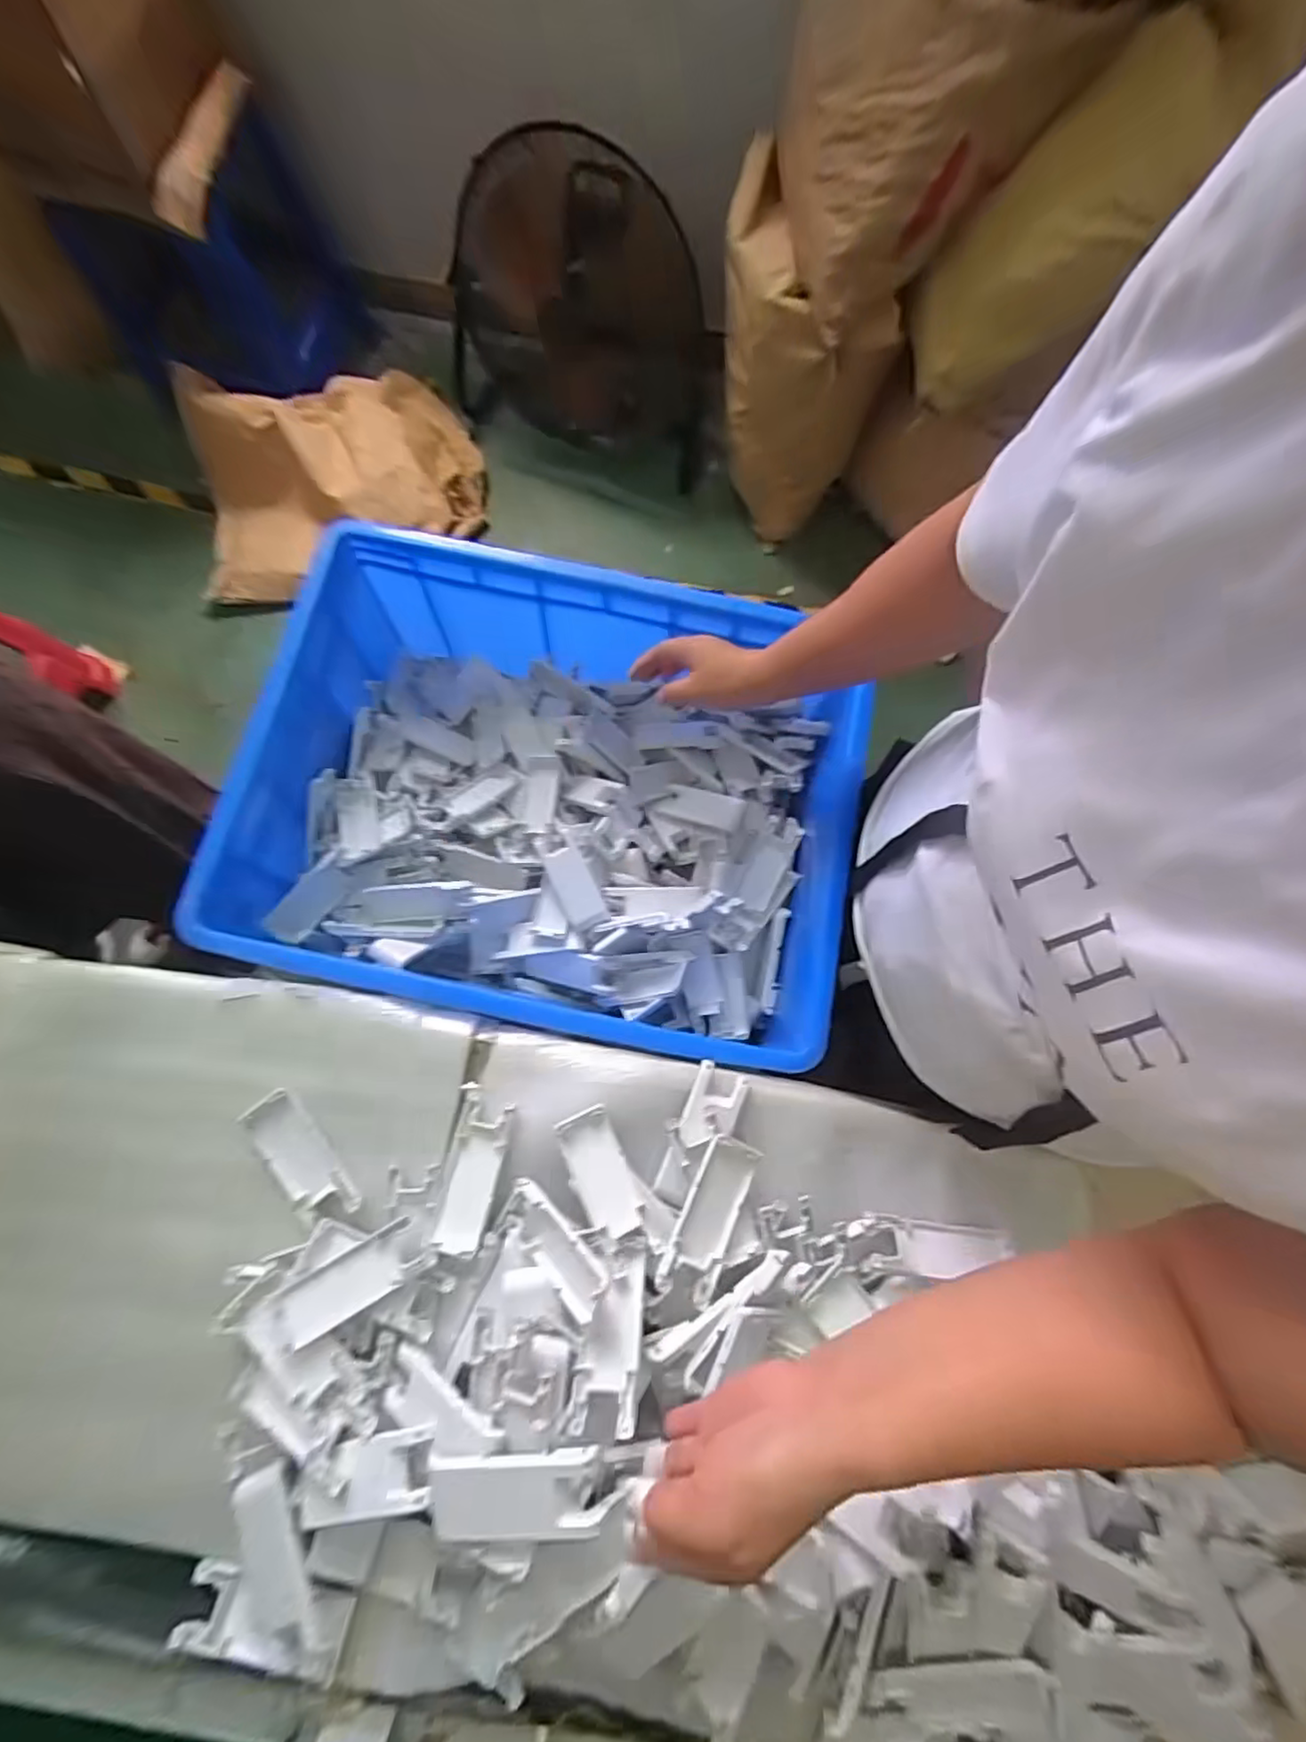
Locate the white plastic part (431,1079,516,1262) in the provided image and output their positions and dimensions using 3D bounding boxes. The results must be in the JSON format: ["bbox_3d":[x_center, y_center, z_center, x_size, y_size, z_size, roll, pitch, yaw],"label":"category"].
[{"bbox_3d":[-0.132,0.214,0.477,0.043,0.009,0.108,2,69,17],"label":"white plastic part"}]

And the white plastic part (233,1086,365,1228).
[{"bbox_3d":[-0.260,0.212,0.485,0.039,0.012,0.102,-38,81,-9],"label":"white plastic part"}]

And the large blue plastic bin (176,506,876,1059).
[{"bbox_3d":[-0.079,-0.063,0.648,0.538,0.186,0.404,11,77,1],"label":"large blue plastic bin"}]

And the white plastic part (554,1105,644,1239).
[{"bbox_3d":[-0.038,0.214,0.470,0.037,0.014,0.084,-26,66,-7],"label":"white plastic part"}]

